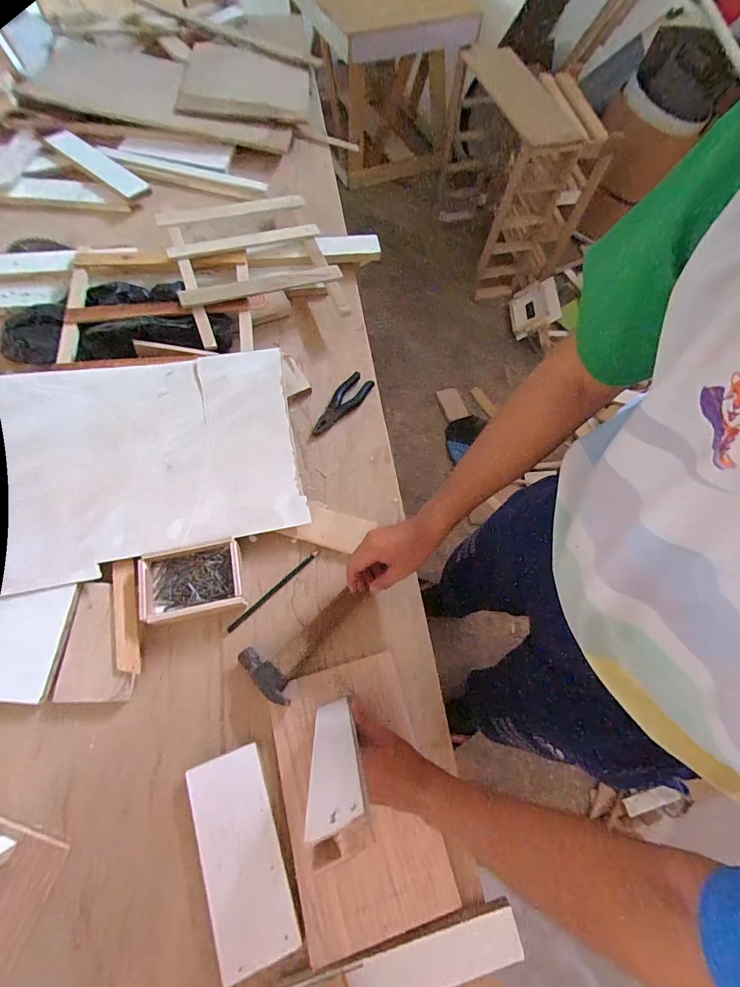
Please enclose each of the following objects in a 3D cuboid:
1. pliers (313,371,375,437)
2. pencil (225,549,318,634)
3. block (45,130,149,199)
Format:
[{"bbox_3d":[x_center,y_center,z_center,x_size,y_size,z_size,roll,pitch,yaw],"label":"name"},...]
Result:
[{"bbox_3d":[-0.051,-0.156,0.713,0.046,0.016,0.144,38,71,11],"label":"pliers"},{"bbox_3d":[-0.140,0.141,0.586,0.164,0.005,0.009,-41,76,-16],"label":"pencil"},{"bbox_3d":[-0.612,-0.743,0.897,0.301,0.016,0.056,39,73,11],"label":"block"}]

